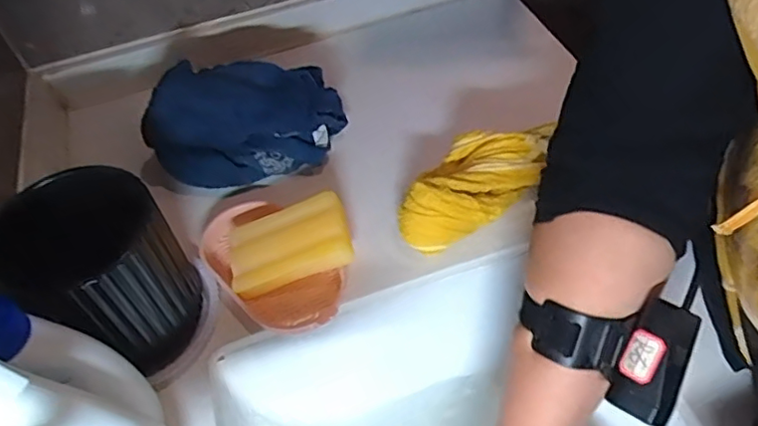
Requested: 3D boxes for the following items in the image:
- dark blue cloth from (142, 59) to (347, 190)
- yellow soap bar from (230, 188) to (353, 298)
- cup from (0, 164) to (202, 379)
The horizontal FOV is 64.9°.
[{"bbox_3d":[-0.131,-0.093,0.589,0.181,0.094,0.077,-14,50,-6],"label":"dark blue cloth"},{"bbox_3d":[-0.077,0.030,0.529,0.106,0.030,0.067,-20,59,4],"label":"yellow soap bar"},{"bbox_3d":[-0.201,0.043,0.453,0.101,0.131,0.093,-3,50,3],"label":"cup"}]

